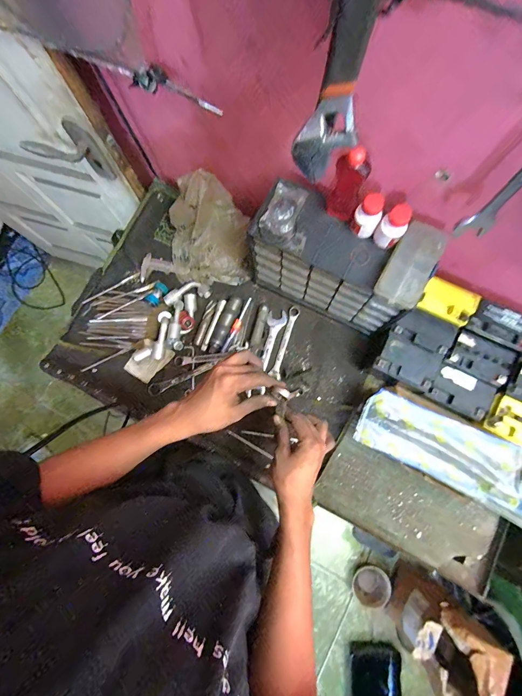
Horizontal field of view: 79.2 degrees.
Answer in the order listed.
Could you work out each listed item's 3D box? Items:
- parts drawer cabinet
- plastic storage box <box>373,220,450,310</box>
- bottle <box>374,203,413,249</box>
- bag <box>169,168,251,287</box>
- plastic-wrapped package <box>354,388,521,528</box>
[{"bbox_3d":[0.131,-0.156,0.607,0.278,0.205,0.114,29,81,6],"label":"parts drawer cabinet"},{"bbox_3d":[0.231,-0.128,0.489,0.066,0.031,0.129,26,81,6],"label":"plastic storage box"},{"bbox_3d":[0.199,-0.183,0.479,0.037,0.066,0.033,38,82,7],"label":"bottle"},{"bbox_3d":[-0.113,-0.246,0.682,0.190,0.137,0.180,4,80,2],"label":"bag"},{"bbox_3d":[0.353,0.193,0.568,0.349,0.056,0.117,27,81,6],"label":"plastic-wrapped package"}]

